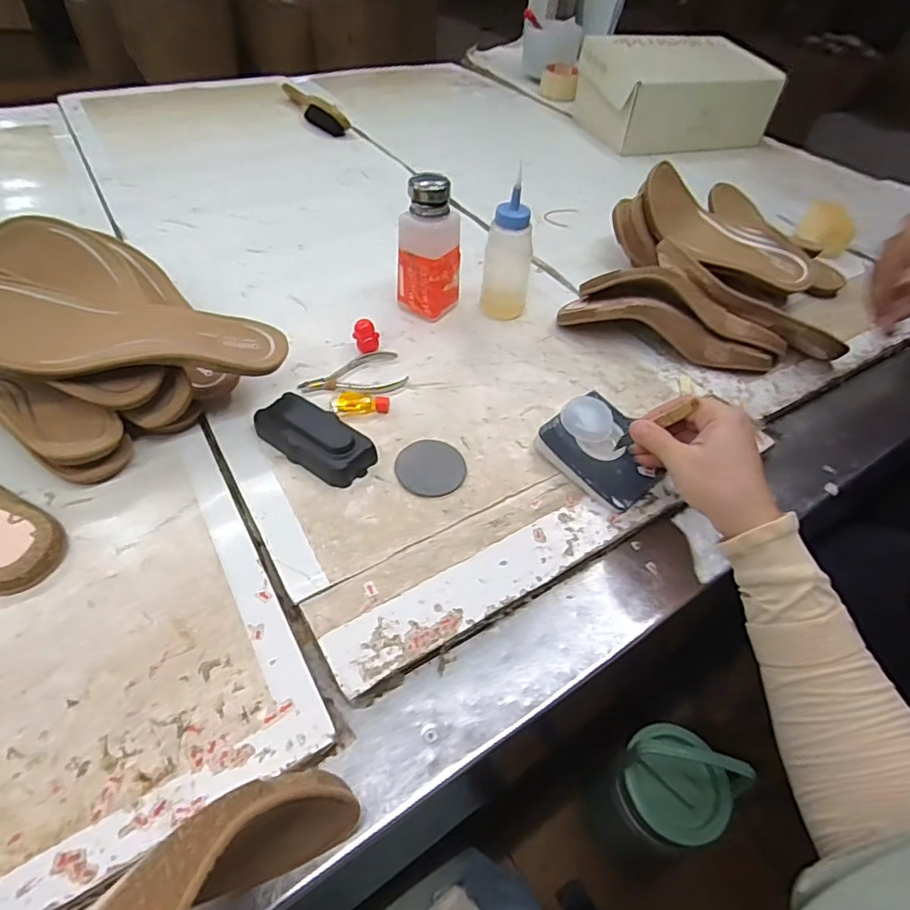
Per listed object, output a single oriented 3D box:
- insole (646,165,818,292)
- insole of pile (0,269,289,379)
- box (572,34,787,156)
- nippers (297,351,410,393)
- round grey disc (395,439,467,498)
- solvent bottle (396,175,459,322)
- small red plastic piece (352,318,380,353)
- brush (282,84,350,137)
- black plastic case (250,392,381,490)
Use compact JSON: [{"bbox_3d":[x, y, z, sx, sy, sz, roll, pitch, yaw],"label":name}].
[{"bbox_3d":[0.313,-0.255,0.621,0.217,0.056,0.077,37,55,9],"label":"insole"},{"bbox_3d":[-0.270,-0.099,0.418,0.257,0.041,0.089,4,47,-21],"label":"insole of pile"},{"bbox_3d":[0.402,-0.660,0.975,0.318,0.123,0.212,-5,49,-9],"label":"box"},{"bbox_3d":[-0.099,-0.076,0.518,0.101,0.005,0.057,-17,52,-18],"label":"nippers"},{"bbox_3d":[-0.020,0.010,0.446,0.056,0.004,0.059,2,49,-2],"label":"round grey disc"},{"bbox_3d":[-0.026,-0.214,0.553,0.052,0.135,0.049,27,52,18],"label":"solvent bottle"},{"bbox_3d":[-0.090,-0.119,0.537,0.020,0.031,0.018,32,54,22],"label":"small red plastic piece"},{"bbox_3d":[-0.265,-0.635,0.967,0.043,0.034,0.217,-27,56,-25],"label":"brush"},{"bbox_3d":[-0.119,-0.016,0.450,0.106,0.026,0.049,32,54,22],"label":"black plastic case"}]

